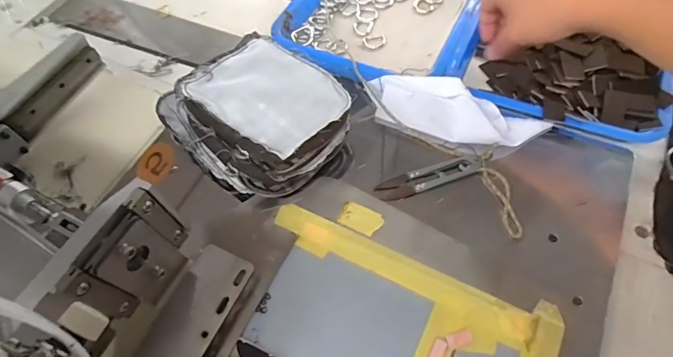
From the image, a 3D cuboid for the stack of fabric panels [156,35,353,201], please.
[{"bbox_3d":[-0.081,-0.066,0.414,0.151,0.062,0.178,-39,64,-18],"label":"stack of fabric panels"}]

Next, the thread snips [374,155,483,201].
[{"bbox_3d":[0.091,-0.002,0.393,0.101,0.009,0.024,-17,60,-6],"label":"thread snips"}]

